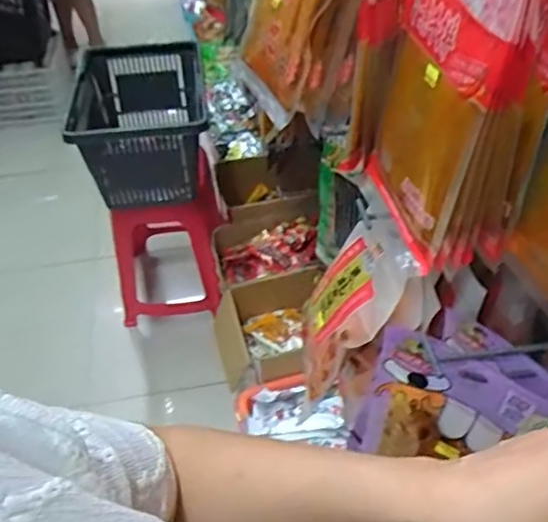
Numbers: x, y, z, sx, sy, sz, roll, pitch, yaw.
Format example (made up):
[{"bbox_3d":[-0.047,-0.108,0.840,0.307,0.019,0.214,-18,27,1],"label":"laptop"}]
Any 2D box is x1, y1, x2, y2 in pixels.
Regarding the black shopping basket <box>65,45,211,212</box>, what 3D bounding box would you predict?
[{"bbox_3d":[-0.338,-0.356,1.491,0.318,0.248,0.445,-7,44,-4],"label":"black shopping basket"}]

